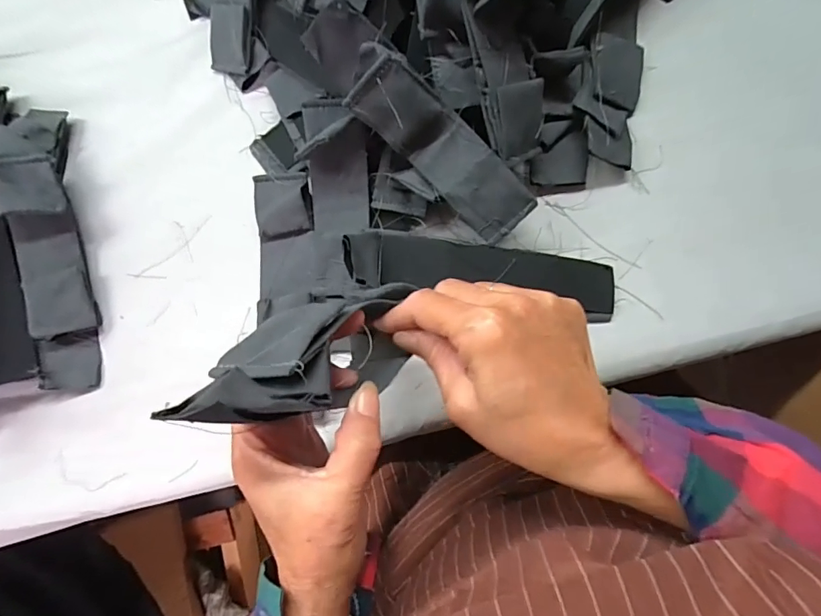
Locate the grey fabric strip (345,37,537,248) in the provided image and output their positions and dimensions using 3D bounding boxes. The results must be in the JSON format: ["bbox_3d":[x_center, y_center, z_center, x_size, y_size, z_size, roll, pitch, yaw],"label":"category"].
[{"bbox_3d":[0.019,-0.112,0.330,0.152,0.025,0.047,43,113,-14],"label":"grey fabric strip"}]

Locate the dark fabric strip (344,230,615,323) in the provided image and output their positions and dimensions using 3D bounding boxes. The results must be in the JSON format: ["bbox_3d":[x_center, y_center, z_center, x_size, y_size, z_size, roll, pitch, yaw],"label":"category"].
[{"bbox_3d":[0.055,-0.027,0.351,0.196,0.054,0.043,7,84,7],"label":"dark fabric strip"}]

